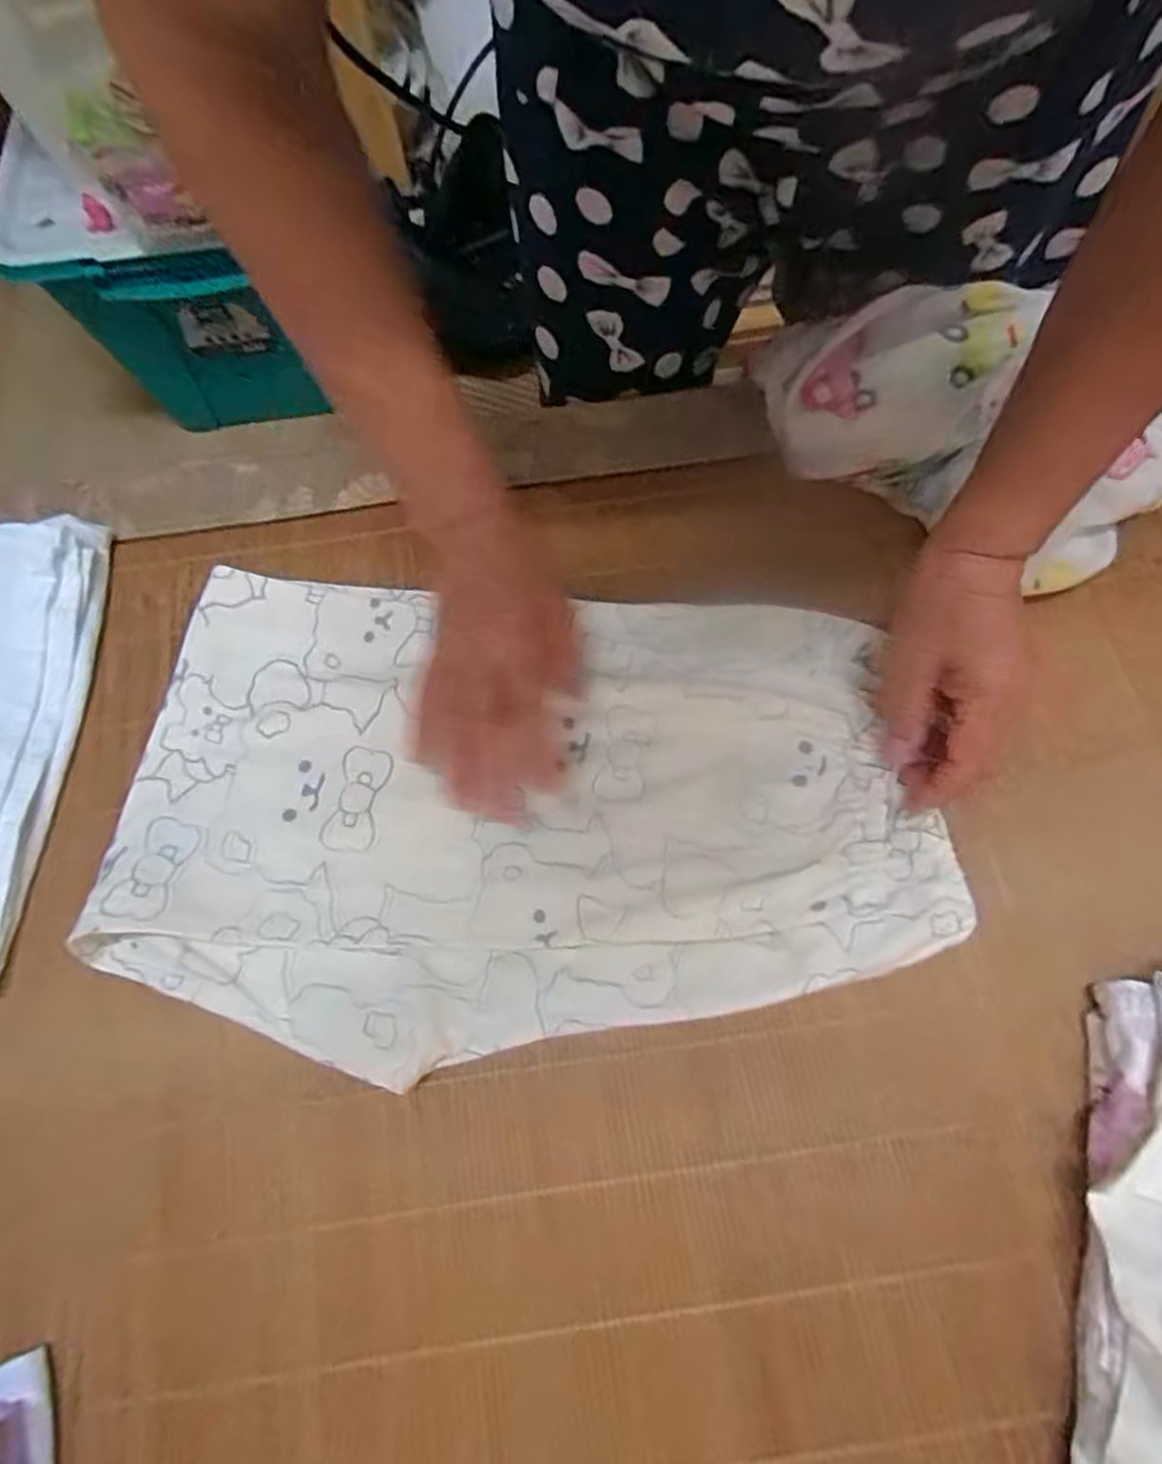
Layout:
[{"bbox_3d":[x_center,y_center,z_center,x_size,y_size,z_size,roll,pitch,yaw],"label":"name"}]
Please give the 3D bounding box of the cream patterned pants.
[{"bbox_3d":[-0.035,0.039,0.422,0.461,0.030,0.278,3,70,1],"label":"cream patterned pants"}]

